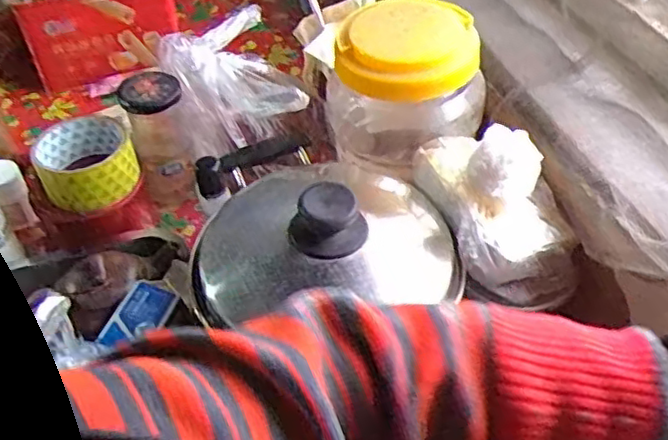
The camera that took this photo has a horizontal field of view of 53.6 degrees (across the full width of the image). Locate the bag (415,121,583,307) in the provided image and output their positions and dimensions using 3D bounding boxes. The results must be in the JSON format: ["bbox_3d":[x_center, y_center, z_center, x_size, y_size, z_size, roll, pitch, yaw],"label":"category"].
[{"bbox_3d":[0.122,-0.034,0.500,0.083,0.097,0.124,-12,47,-10],"label":"bag"}]

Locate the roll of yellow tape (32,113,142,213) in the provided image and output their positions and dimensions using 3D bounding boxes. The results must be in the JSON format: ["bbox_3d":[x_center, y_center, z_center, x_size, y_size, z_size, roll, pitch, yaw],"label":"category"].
[{"bbox_3d":[-0.232,-0.057,0.622,0.086,0.047,0.091,-1,46,1],"label":"roll of yellow tape"}]

